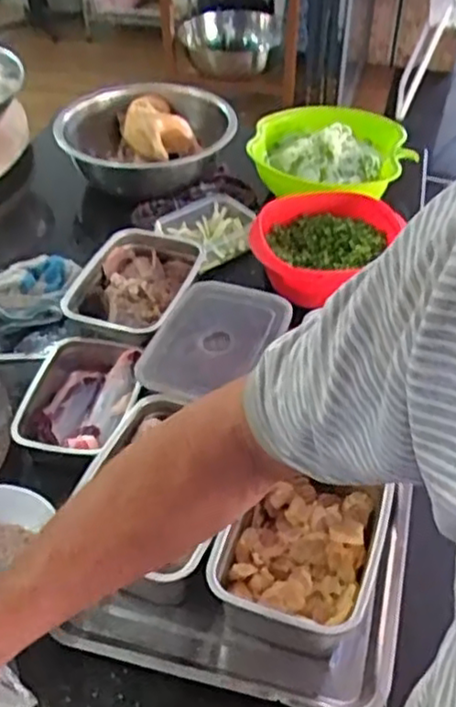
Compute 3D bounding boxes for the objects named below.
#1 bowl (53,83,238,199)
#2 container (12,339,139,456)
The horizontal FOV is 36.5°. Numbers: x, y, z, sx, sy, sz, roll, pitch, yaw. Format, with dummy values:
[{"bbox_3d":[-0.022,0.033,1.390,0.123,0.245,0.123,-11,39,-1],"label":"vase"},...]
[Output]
[{"bbox_3d":[-0.148,-0.389,1.270,0.310,0.129,0.278,-15,46,-14],"label":"bowl"},{"bbox_3d":[-0.181,0.059,0.862,0.144,0.060,0.185,3,44,4],"label":"container"}]

